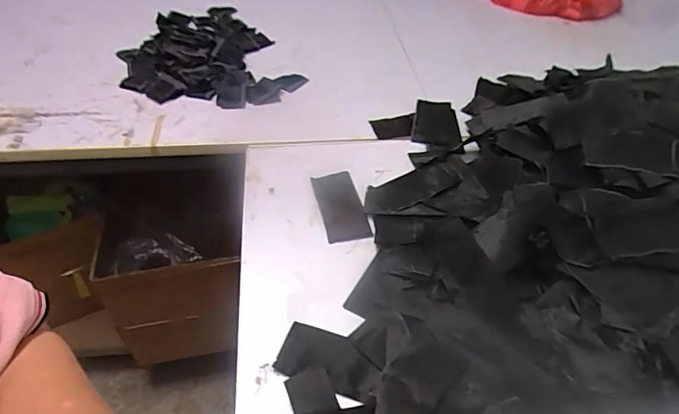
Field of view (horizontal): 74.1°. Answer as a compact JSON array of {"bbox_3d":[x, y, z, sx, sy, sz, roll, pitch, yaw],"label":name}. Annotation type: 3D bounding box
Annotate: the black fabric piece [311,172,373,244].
[{"bbox_3d":[0.000,-0.004,0.574,0.052,0.004,0.123,-8,44,-11],"label":"black fabric piece"}]

